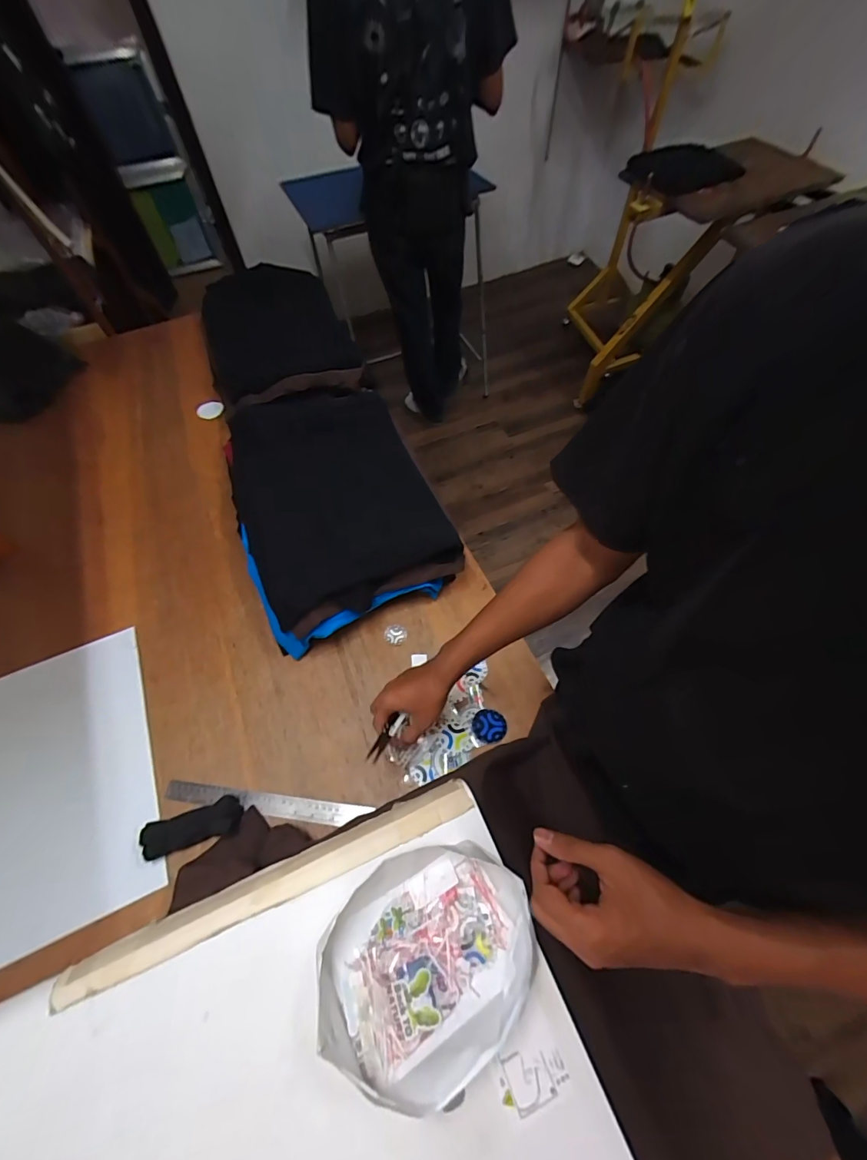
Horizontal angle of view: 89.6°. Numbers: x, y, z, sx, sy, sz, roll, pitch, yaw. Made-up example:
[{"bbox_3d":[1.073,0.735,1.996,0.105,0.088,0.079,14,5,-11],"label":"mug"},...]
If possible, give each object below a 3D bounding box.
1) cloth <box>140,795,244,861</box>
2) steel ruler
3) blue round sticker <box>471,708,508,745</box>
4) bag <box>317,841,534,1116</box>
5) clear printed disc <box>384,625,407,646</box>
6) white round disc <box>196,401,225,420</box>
[{"bbox_3d":[-0.336,0.344,0.609,0.128,0.031,0.045,-16,61,-7],"label":"cloth"},{"bbox_3d":[-0.242,0.321,0.628,0.296,0.005,0.028,5,61,5],"label":"steel ruler"},{"bbox_3d":[0.087,0.229,0.681,0.053,0.010,0.051,-1,61,2],"label":"blue round sticker"},{"bbox_3d":[-0.004,0.344,0.401,0.198,0.046,0.159,-26,63,-12],"label":"bag"},{"bbox_3d":[-0.066,0.094,0.756,0.038,0.004,0.038,-1,61,2],"label":"clear printed disc"},{"bbox_3d":[-0.521,-0.399,1.019,0.062,0.012,0.062,-1,61,2],"label":"white round disc"}]

